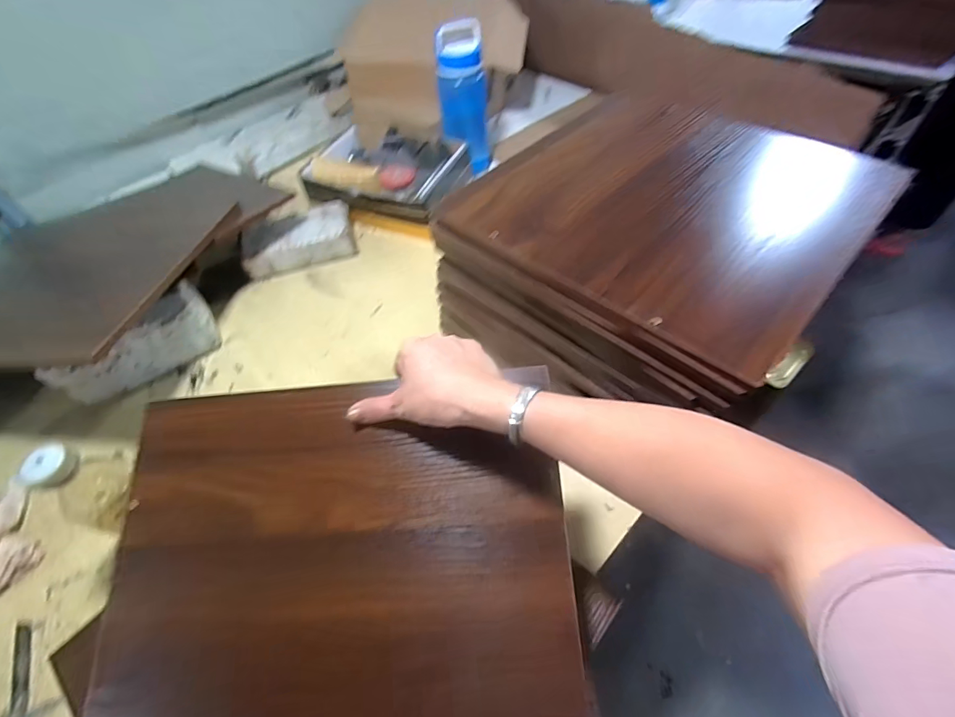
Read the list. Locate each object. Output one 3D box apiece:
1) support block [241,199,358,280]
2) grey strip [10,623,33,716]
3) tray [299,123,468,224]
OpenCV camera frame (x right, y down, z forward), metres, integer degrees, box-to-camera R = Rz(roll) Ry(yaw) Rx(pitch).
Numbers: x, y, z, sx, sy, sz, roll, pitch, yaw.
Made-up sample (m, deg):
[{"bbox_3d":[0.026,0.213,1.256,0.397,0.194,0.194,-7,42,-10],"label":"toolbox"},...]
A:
[{"bbox_3d":[-0.339,-0.228,0.855,0.201,0.059,0.111,-20,54,-10],"label":"support block"},{"bbox_3d":[-0.492,0.335,0.484,0.015,0.004,0.091,-14,60,-25],"label":"grey strip"},{"bbox_3d":[-0.185,-0.396,0.929,0.295,0.076,0.257,19,57,18],"label":"tray"}]

